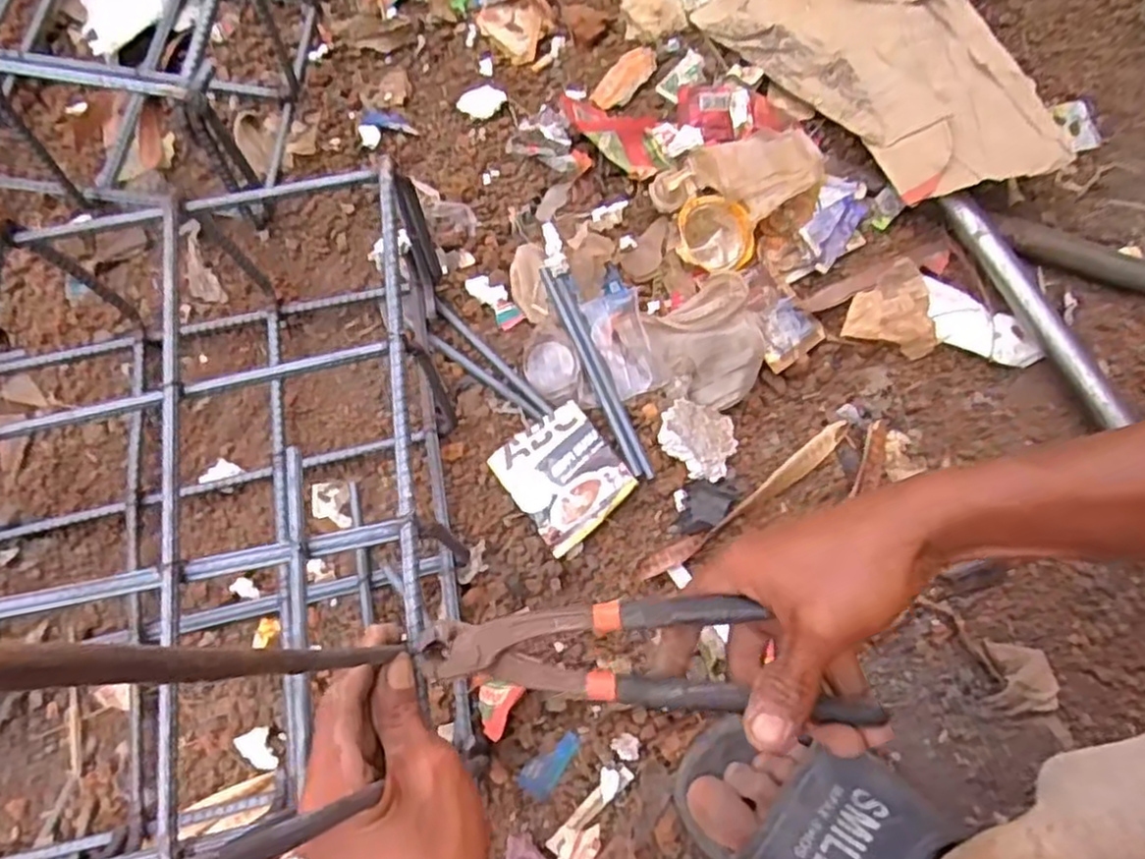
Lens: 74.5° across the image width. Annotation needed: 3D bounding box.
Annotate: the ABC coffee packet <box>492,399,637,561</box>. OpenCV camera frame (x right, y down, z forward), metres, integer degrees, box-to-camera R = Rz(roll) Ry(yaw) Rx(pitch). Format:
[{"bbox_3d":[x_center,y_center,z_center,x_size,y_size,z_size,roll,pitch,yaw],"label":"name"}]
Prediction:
[{"bbox_3d":[-0.006,0.035,0.578,0.082,0.018,0.090,-37,76,-11],"label":"ABC coffee packet"}]

